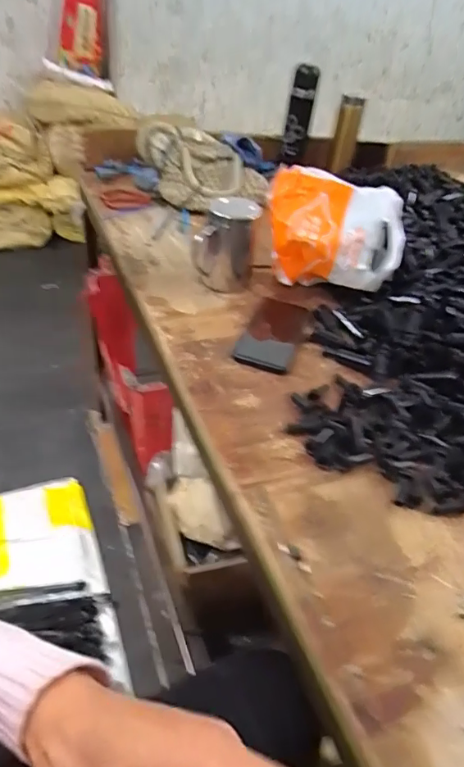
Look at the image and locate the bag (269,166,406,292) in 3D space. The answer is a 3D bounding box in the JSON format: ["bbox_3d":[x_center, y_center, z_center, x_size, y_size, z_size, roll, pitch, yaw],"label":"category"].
[{"bbox_3d":[0.145,-0.209,0.710,0.190,0.145,0.107,8,43,2],"label":"bag"}]

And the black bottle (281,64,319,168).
[{"bbox_3d":[0.158,-0.628,1.096,0.058,0.160,0.042,13,41,4],"label":"black bottle"}]

